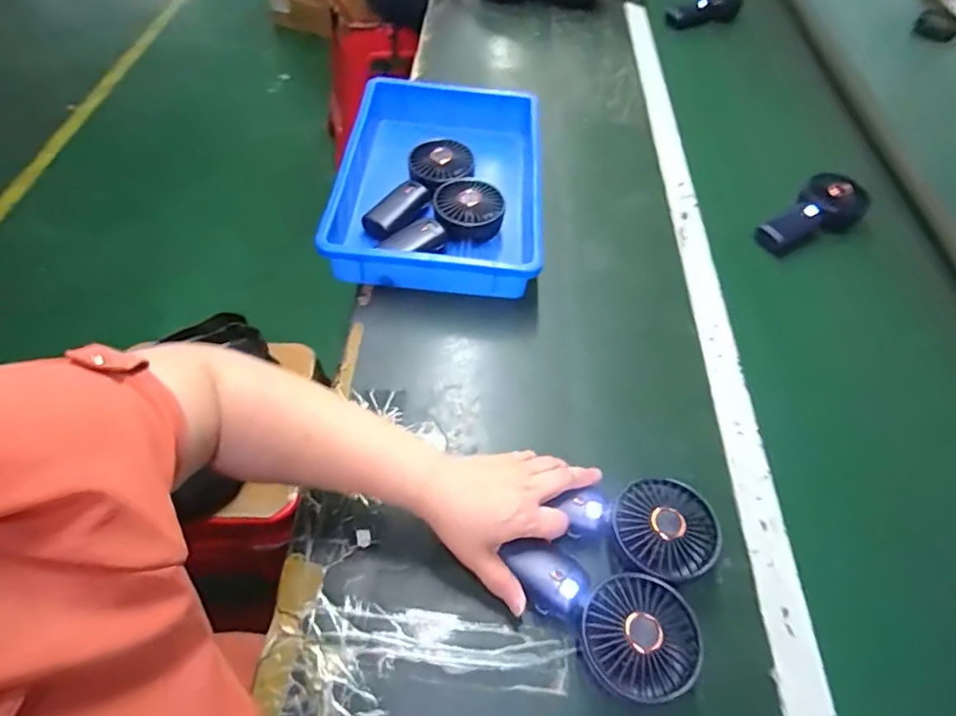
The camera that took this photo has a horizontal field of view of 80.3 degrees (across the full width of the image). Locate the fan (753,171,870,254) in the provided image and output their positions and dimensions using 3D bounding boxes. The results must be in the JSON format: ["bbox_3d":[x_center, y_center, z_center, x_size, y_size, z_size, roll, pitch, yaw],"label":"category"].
[{"bbox_3d":[0.458,-0.189,0.774,0.175,0.050,0.082,-32,64,-26],"label":"fan"}]

